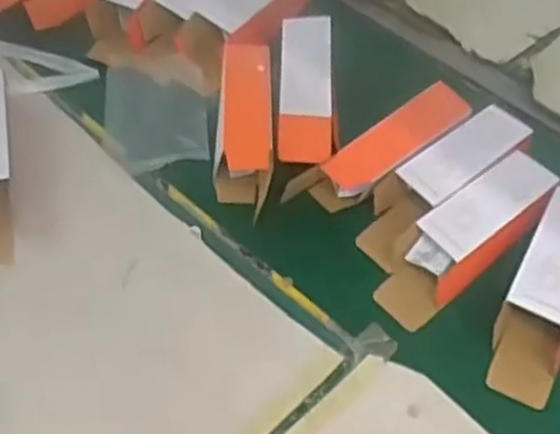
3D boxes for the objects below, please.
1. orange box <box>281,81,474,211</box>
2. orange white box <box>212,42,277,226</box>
[{"bbox_3d":[0.120,-0.076,0.906,0.238,0.038,0.065,-35,61,-10],"label":"orange box"},{"bbox_3d":[-0.043,-0.113,0.930,0.065,0.051,0.223,1,67,-3],"label":"orange white box"}]

